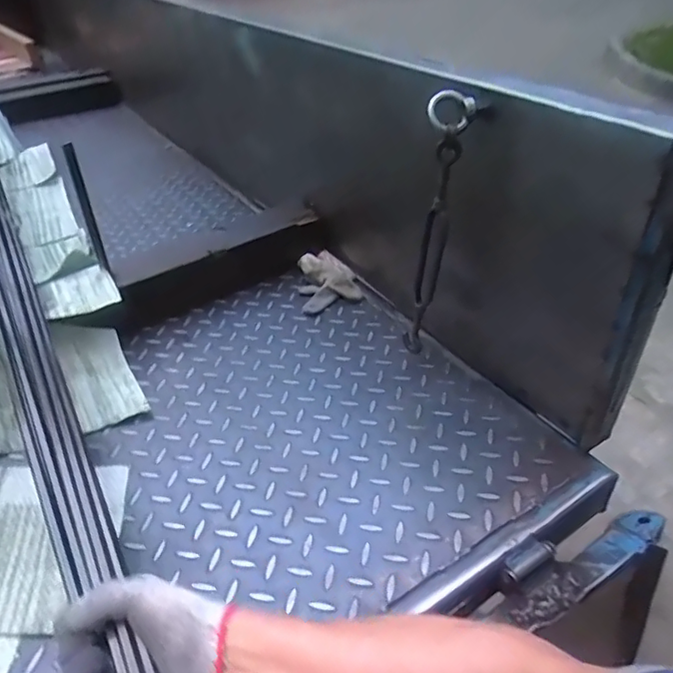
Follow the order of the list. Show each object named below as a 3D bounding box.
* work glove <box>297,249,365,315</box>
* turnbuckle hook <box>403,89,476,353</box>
[{"bbox_3d":[-0.023,-0.107,0.997,0.110,0.047,0.141,-15,40,-15],"label":"work glove"},{"bbox_3d":[0.124,-0.119,0.707,0.055,0.354,0.045,3,43,1],"label":"turnbuckle hook"}]

